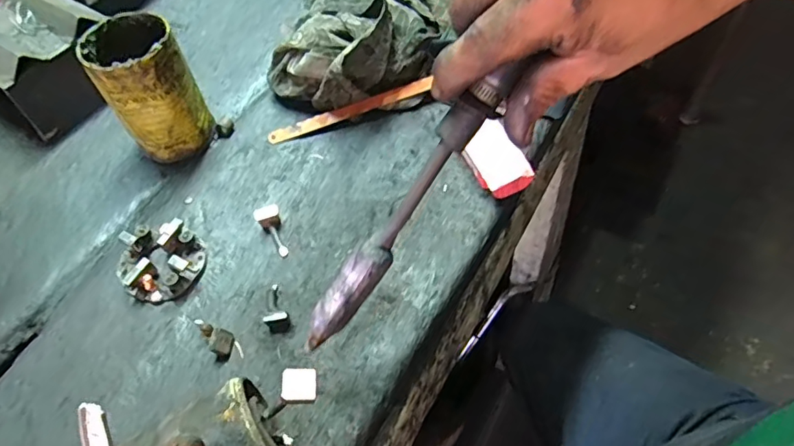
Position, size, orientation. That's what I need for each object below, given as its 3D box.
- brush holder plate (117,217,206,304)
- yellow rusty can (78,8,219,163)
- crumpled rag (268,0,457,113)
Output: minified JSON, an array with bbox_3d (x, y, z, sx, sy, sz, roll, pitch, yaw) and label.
[{"bbox_3d":[-0.199,0.028,0.440,0.066,0.028,0.063,-2,55,4],"label":"brush holder plate"},{"bbox_3d":[-0.222,-0.122,0.487,0.080,0.120,0.078,-25,57,-12],"label":"yellow rusty can"},{"bbox_3d":[-0.035,-0.178,0.536,0.175,0.077,0.141,6,56,9],"label":"crumpled rag"}]

